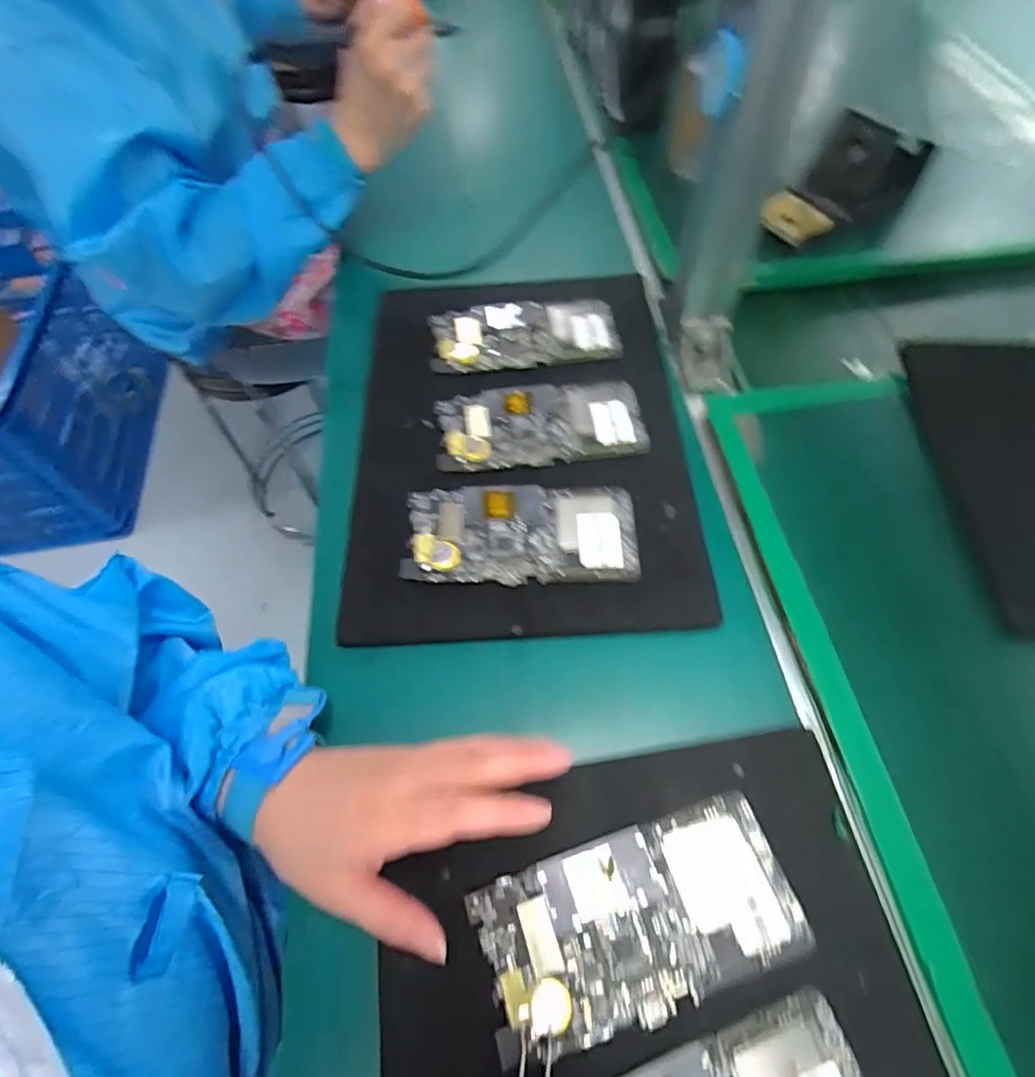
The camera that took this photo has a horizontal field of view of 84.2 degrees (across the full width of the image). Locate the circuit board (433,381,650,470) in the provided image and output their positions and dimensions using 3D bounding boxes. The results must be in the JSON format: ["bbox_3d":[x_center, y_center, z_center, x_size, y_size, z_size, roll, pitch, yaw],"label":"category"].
[{"bbox_3d":[0.018,-0.091,0.447,0.157,0.005,0.076,-6,60,0],"label":"circuit board"}]

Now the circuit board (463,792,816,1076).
[{"bbox_3d":[0.060,0.188,0.282,0.153,0.008,0.076,-19,61,-7],"label":"circuit board"}]

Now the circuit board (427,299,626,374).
[{"bbox_3d":[0.006,-0.179,0.498,0.158,0.007,0.075,-6,60,0],"label":"circuit board"}]

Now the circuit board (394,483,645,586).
[{"bbox_3d":[0.002,-0.004,0.395,0.155,0.005,0.074,-2,60,2],"label":"circuit board"}]

